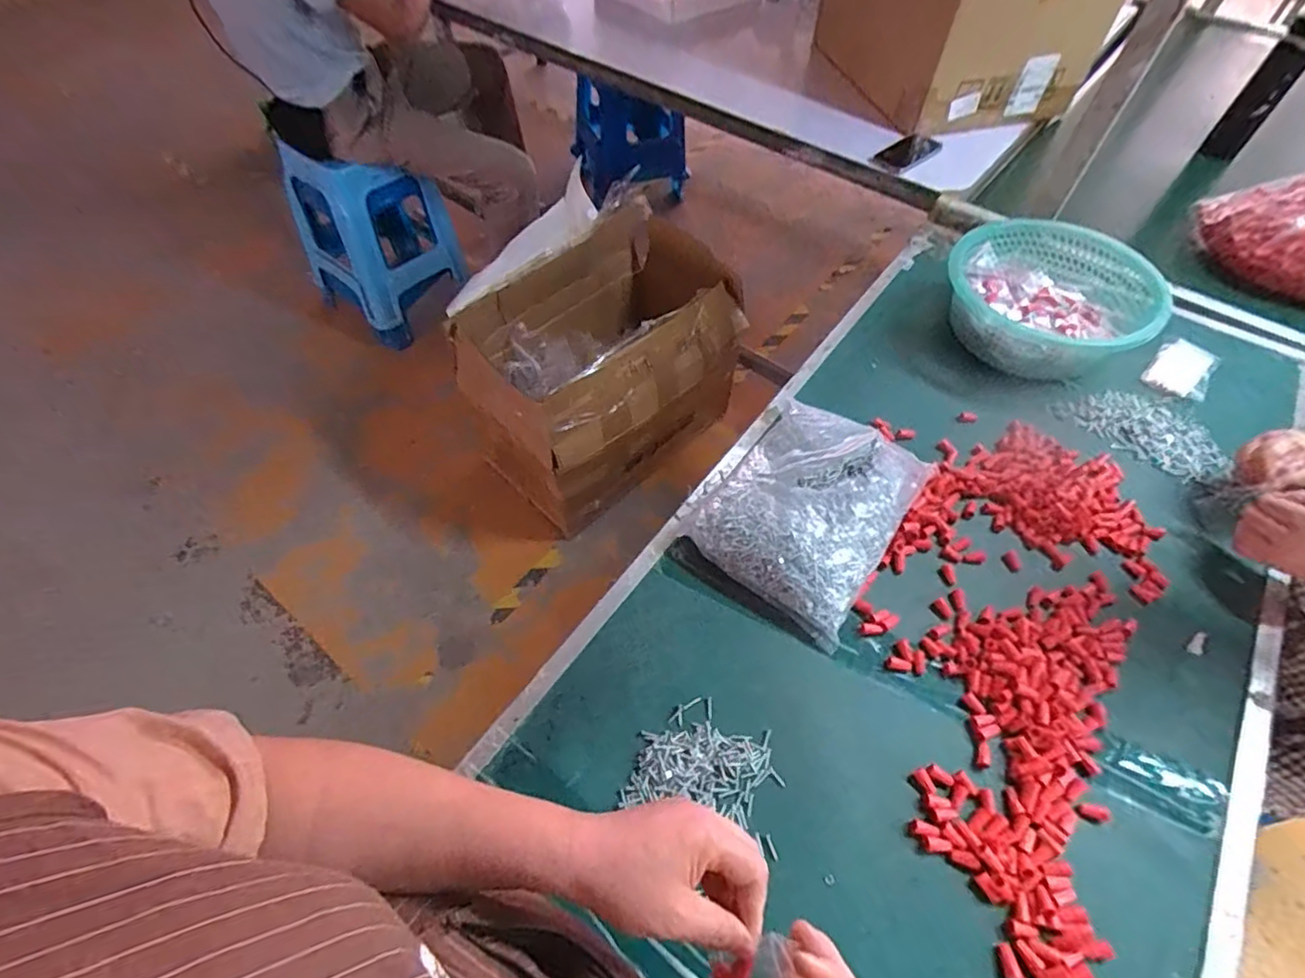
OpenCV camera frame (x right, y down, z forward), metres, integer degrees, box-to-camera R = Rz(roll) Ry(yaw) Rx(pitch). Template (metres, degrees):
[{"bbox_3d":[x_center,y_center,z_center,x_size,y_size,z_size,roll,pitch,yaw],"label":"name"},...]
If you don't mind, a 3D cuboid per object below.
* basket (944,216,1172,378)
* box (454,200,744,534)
[{"bbox_3d":[0.572,-0.275,0.883,0.266,0.099,0.259,1,56,-1],"label":"basket"},{"bbox_3d":[-0.112,-0.316,1.539,0.714,0.484,0.449,-37,64,-23],"label":"box"}]

